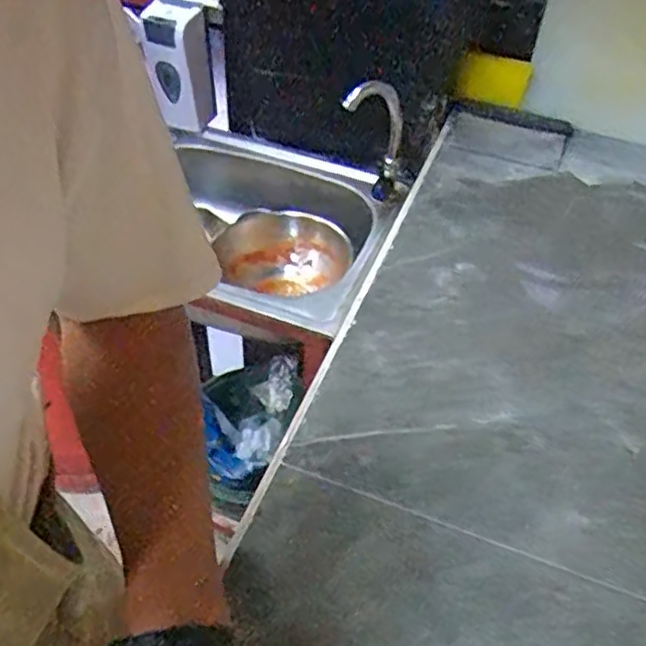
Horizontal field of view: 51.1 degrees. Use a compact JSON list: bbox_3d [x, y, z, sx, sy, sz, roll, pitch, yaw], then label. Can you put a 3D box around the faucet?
[{"bbox_3d":[0.078,-0.273,0.976,0.044,0.142,0.122,-19,51,-20],"label":"faucet"}]

